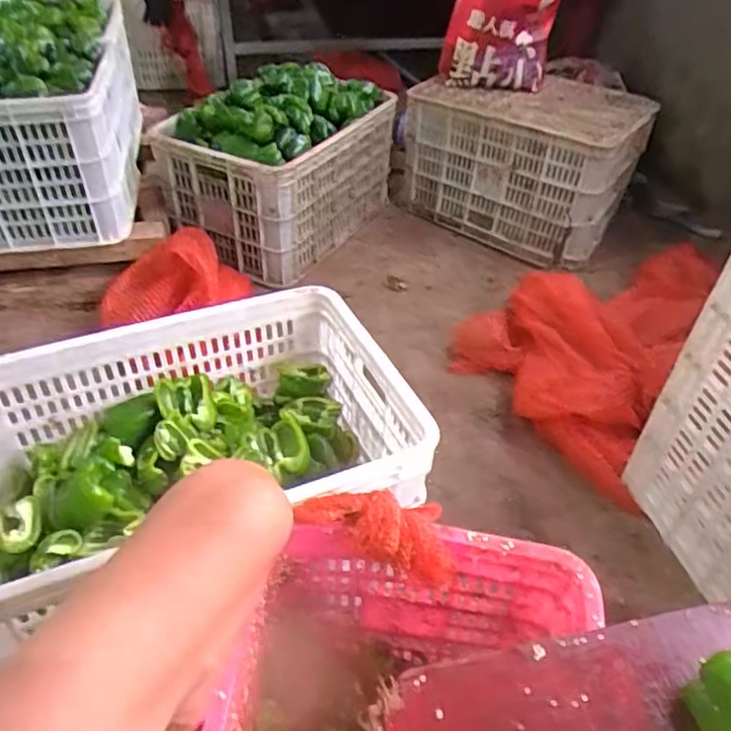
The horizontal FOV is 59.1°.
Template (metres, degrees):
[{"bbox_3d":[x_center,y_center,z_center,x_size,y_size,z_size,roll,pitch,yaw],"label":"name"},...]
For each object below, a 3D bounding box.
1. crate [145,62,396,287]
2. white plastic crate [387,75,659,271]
[{"bbox_3d":[-0.172,-0.468,1.483,0.295,0.337,0.535,25,47,23],"label":"crate"},{"bbox_3d":[0.373,-0.540,1.650,0.577,0.283,0.398,25,47,23],"label":"white plastic crate"}]

